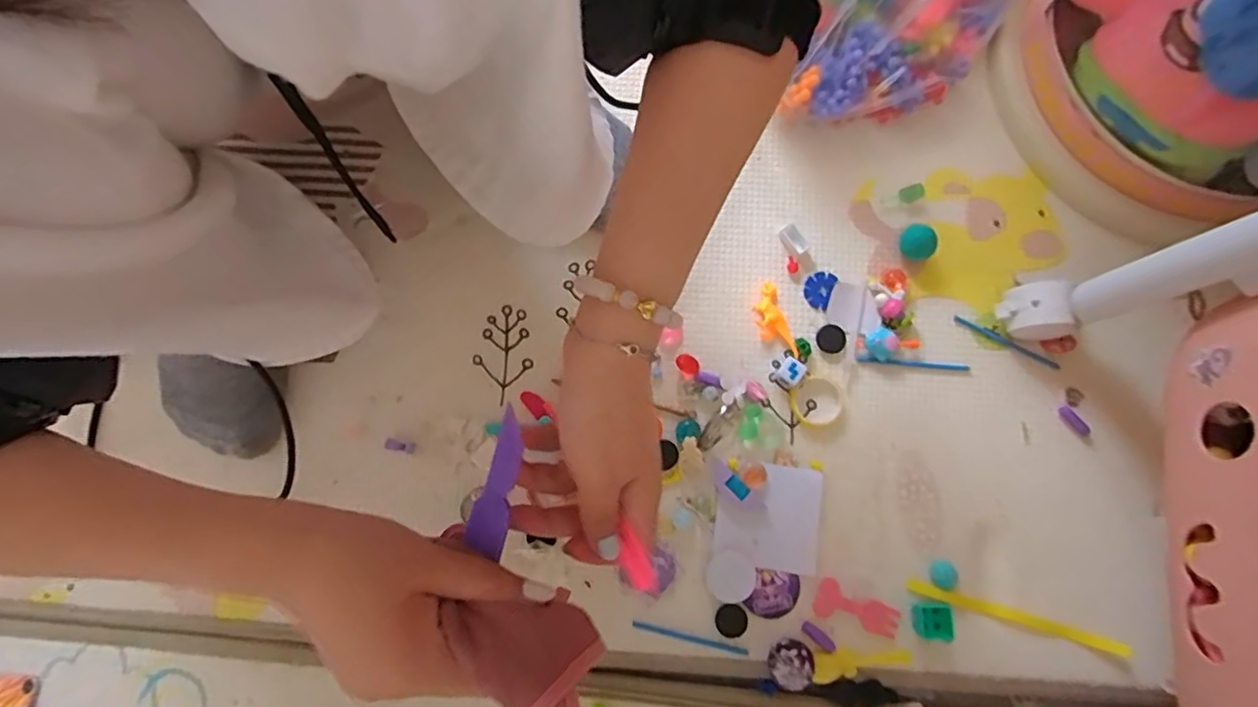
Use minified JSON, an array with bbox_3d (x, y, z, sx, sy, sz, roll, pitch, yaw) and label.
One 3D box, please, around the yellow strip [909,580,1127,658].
[{"bbox_3d":[0.254,0.173,0.403,0.139,0.006,0.008,17,79,4],"label":"yellow strip"}]

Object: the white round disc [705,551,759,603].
[{"bbox_3d":[0.068,0.149,0.409,0.033,0.004,0.032,-37,80,-7],"label":"white round disc"}]

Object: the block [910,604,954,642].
[{"bbox_3d":[0.197,0.175,0.401,0.022,0.013,0.021,1,78,1],"label":"block"}]

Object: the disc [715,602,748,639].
[{"bbox_3d":[0.067,0.176,0.404,0.021,0.004,0.021,0,78,1],"label":"disc"}]

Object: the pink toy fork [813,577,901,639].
[{"bbox_3d":[0.150,0.170,0.404,0.055,0.004,0.025,25,80,6],"label":"pink toy fork"}]

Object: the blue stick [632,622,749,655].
[{"bbox_3d":[0.041,0.189,0.408,0.077,0.004,0.005,14,79,4],"label":"blue stick"}]

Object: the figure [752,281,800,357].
[{"bbox_3d":[0.104,-0.024,0.445,0.020,0.009,0.057,-12,78,-2],"label":"figure"}]

